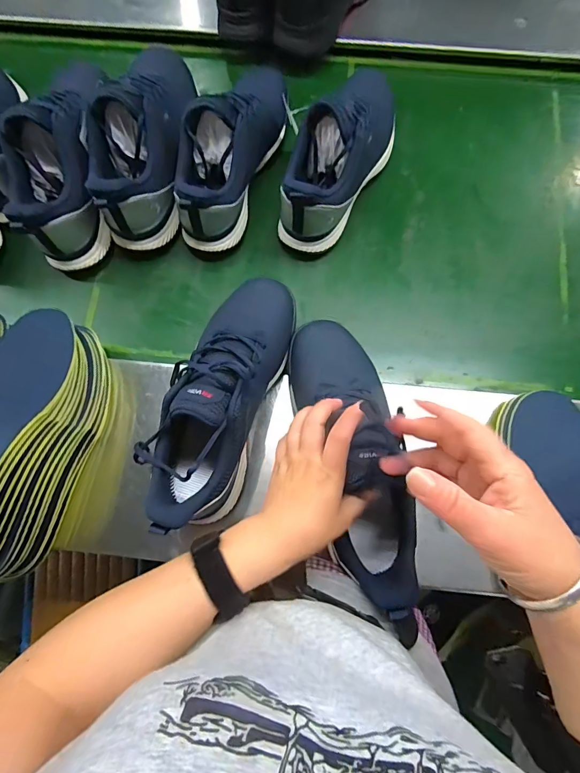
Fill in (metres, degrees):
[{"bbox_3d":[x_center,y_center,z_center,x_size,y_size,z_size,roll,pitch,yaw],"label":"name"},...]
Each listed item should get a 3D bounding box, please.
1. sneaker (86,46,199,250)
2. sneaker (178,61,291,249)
[{"bbox_3d":[-0.197,-0.351,0.540,0.111,0.142,0.298,0,78,0],"label":"sneaker"},{"bbox_3d":[-0.076,-0.336,0.532,0.090,0.147,0.281,21,79,4],"label":"sneaker"}]

